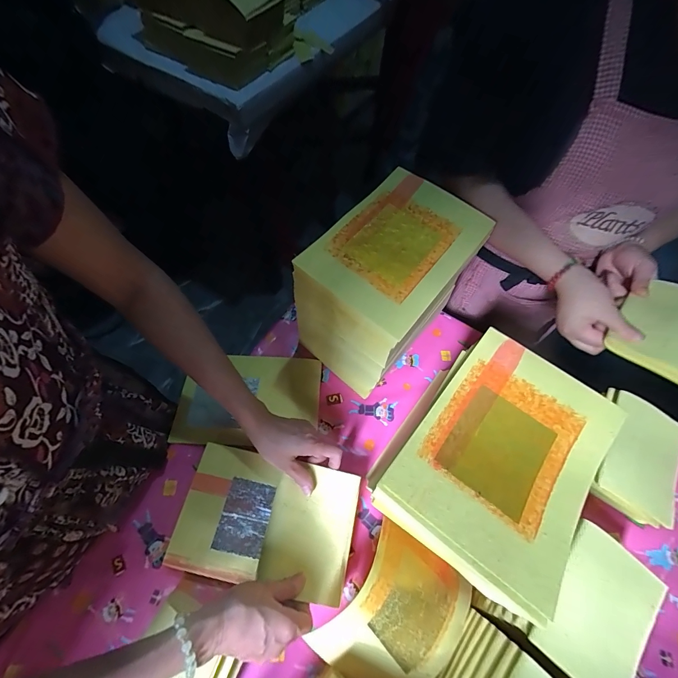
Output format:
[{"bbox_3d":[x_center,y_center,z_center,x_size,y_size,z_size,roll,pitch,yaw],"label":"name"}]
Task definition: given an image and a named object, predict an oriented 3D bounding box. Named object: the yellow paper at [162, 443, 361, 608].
[{"bbox_3d":[-0.098,0.243,0.464,0.228,0.030,0.153,12,61,4],"label":"yellow paper"}]

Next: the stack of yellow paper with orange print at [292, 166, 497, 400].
[{"bbox_3d":[0.064,-0.067,0.537,0.169,0.255,0.218,36,65,16],"label":"stack of yellow paper with orange print"}]

